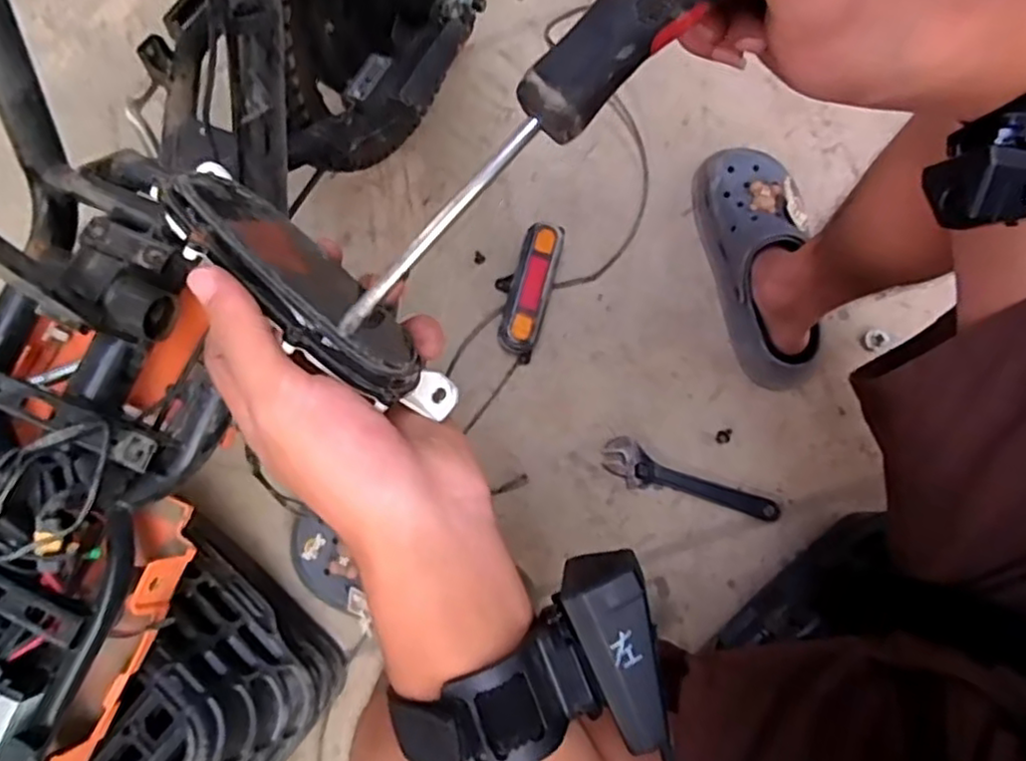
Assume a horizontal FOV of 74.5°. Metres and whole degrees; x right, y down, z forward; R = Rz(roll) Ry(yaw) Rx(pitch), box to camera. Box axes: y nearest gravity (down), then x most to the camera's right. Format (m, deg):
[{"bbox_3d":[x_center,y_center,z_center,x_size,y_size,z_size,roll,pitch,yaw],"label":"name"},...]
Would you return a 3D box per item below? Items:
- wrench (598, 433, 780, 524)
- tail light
[{"bbox_3d":[0.189,0.115,0.733,0.193,0.016,0.043,23,81,7],"label":"wrench"},{"bbox_3d":[0.012,-0.107,0.762,0.061,0.043,0.160,16,80,6],"label":"tail light"}]

